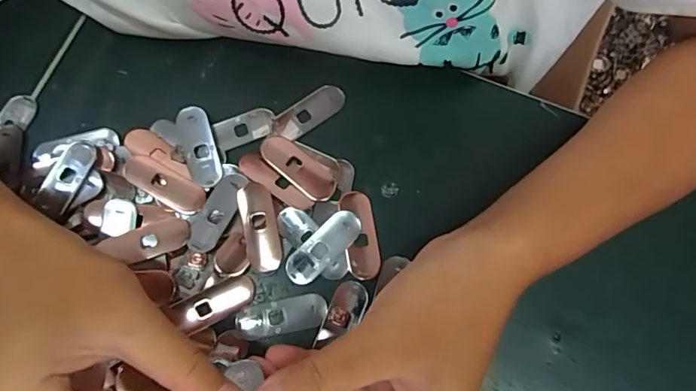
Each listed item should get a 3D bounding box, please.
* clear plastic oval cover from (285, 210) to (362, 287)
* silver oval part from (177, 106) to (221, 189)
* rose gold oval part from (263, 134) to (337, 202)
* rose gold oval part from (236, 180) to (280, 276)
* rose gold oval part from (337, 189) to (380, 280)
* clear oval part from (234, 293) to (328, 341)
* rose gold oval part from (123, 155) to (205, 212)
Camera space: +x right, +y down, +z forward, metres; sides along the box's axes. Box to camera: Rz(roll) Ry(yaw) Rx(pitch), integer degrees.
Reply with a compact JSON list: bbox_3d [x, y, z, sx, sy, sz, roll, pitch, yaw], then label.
[{"bbox_3d":[-0.014,0.029,0.273,0.018,0.004,0.050,43,79,9],"label":"clear plastic oval cover"},{"bbox_3d":[-0.088,-0.029,0.283,0.018,0.004,0.049,-20,79,2],"label":"silver oval part"},{"bbox_3d":[-0.030,-0.017,0.283,0.050,0.004,0.020,36,78,7],"label":"rose gold oval part"},{"bbox_3d":[-0.051,0.018,0.274,0.019,0.005,0.051,-9,77,-4],"label":"rose gold oval part"},{"bbox_3d":[0.007,0.022,0.275,0.018,0.004,0.050,-8,77,-3],"label":"rose gold oval part"},{"bbox_3d":[-0.036,0.067,0.264,0.049,0.004,0.019,-14,77,-5],"label":"clear oval part"},{"bbox_3d":[-0.105,-0.007,0.275,0.048,0.004,0.017,31,76,-4],"label":"rose gold oval part"}]

